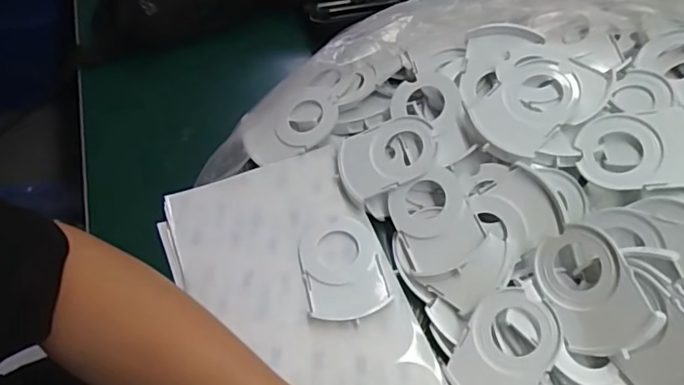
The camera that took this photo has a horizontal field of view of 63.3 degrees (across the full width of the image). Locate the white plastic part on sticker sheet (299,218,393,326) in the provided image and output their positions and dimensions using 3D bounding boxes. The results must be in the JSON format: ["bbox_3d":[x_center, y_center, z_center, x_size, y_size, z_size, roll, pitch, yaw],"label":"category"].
[{"bbox_3d":[0.001,0.053,0.391,0.056,0.010,0.079,-9,56,-6],"label":"white plastic part on sticker sheet"}]

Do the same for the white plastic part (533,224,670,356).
[{"bbox_3d":[0.149,0.060,0.337,0.008,0.056,0.075,4,51,-42],"label":"white plastic part"}]

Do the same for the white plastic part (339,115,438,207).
[{"bbox_3d":[0.034,-0.027,0.425,0.075,0.006,0.056,-18,63,17],"label":"white plastic part"}]

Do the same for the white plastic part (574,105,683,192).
[{"bbox_3d":[0.196,-0.027,0.365,0.073,0.008,0.057,-8,67,23],"label":"white plastic part"}]

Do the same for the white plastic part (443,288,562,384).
[{"bbox_3d":[0.101,0.098,0.344,0.055,0.004,0.078,23,82,31],"label":"white plastic part"}]

